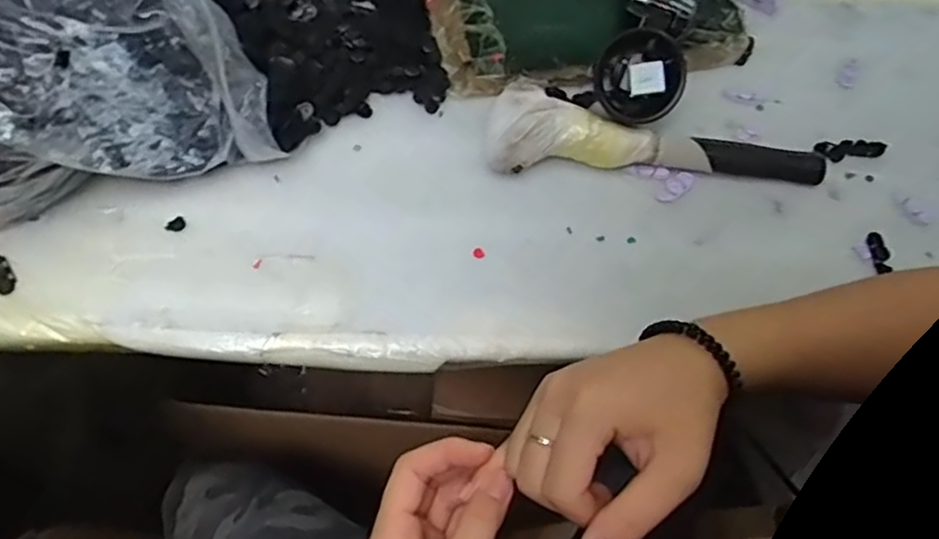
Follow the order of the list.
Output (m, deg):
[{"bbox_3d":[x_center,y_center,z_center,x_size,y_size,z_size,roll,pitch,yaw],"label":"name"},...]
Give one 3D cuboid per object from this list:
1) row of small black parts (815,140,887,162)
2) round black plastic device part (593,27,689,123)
[{"bbox_3d":[0.264,-0.082,0.485,0.045,0.008,0.015,2,63,-2],"label":"row of small black parts"},{"bbox_3d":[0.108,-0.122,0.445,0.054,0.022,0.053,-14,82,17],"label":"round black plastic device part"}]

